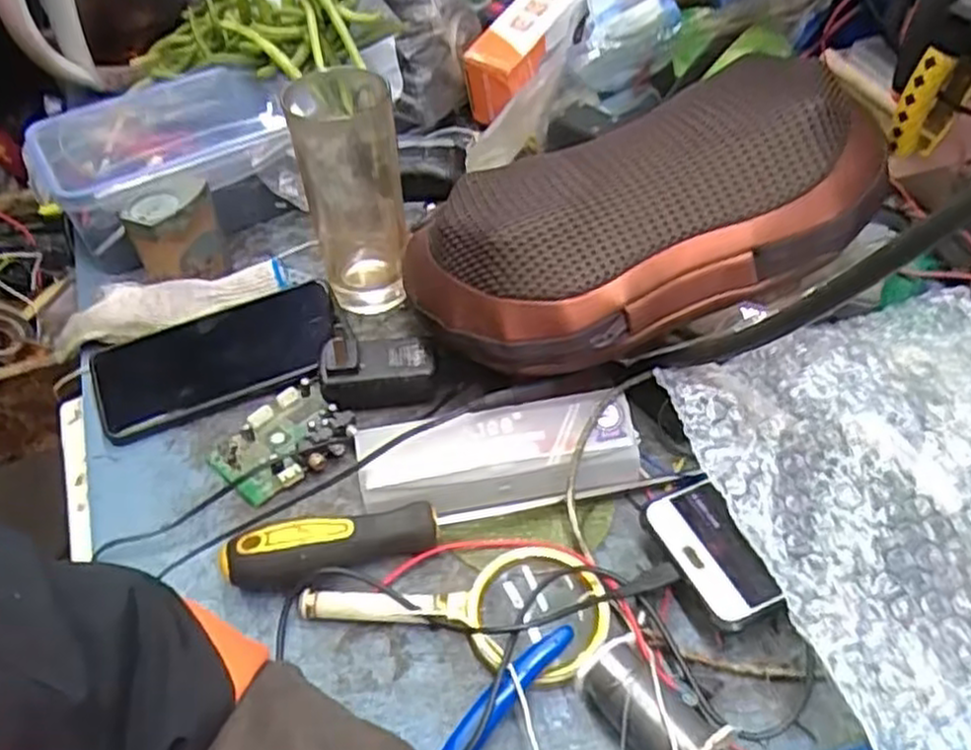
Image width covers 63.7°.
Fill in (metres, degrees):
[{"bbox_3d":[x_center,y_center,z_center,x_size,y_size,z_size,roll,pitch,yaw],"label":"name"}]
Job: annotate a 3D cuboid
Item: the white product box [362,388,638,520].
[{"bbox_3d":[0.008,0.047,0.436,0.153,0.034,0.052,-6,47,-3],"label":"white product box"}]

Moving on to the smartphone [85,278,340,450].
[{"bbox_3d":[-0.175,-0.013,0.515,0.153,0.017,0.077,-19,49,-15],"label":"smartphone"}]

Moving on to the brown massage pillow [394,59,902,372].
[{"bbox_3d":[0.083,-0.085,0.438,0.257,0.085,0.114,-22,48,4],"label":"brown massage pillow"}]

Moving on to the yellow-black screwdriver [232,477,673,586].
[{"bbox_3d":[-0.018,0.076,0.411,0.233,0.033,0.024,-11,47,-8],"label":"yellow-black screwdriver"}]

